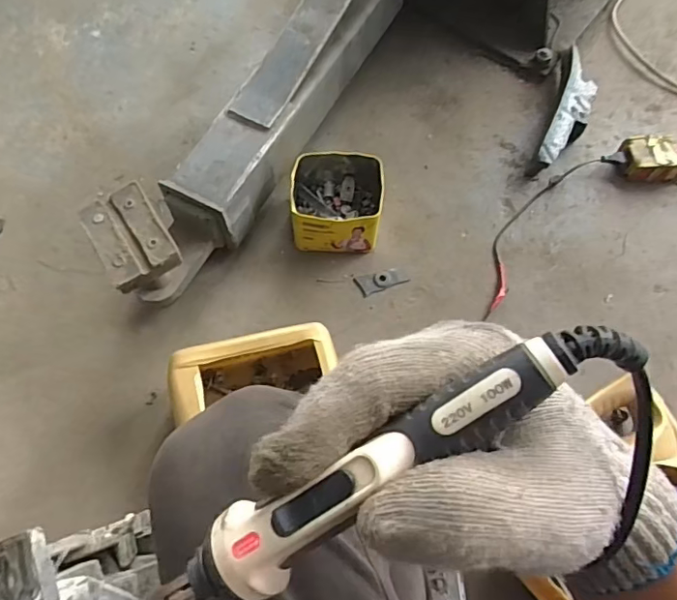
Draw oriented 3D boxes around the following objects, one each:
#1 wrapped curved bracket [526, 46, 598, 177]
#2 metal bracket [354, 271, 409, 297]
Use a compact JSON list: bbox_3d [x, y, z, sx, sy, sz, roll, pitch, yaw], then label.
[{"bbox_3d":[0.394,-0.321,0.936,0.067,0.062,0.271,22,67,7],"label":"wrapped curved bracket"},{"bbox_3d":[0.066,-0.032,0.826,0.077,0.005,0.034,-22,69,-12],"label":"metal bracket"}]

